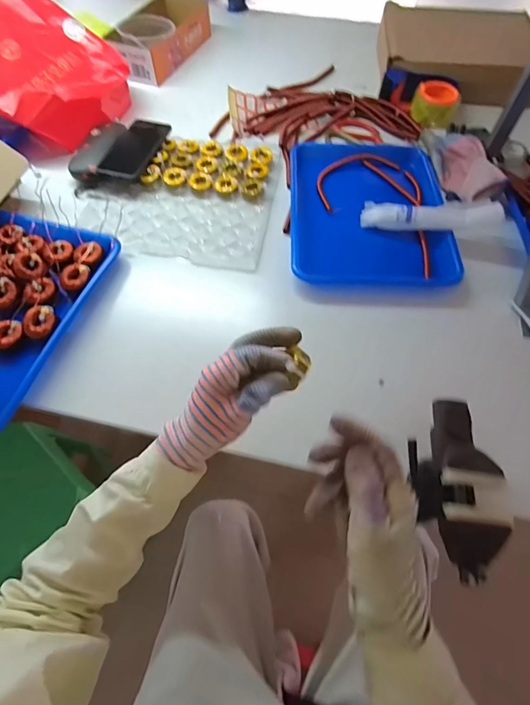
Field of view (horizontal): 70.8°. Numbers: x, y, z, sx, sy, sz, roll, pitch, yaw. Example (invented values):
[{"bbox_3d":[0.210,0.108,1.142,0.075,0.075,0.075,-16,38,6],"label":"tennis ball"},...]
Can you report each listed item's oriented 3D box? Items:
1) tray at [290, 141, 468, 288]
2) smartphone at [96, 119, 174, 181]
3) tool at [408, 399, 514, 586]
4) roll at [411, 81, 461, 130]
[{"bbox_3d":[0.171,-0.244,0.624,0.249,0.027,0.330,2,60,1],"label":"tray"},{"bbox_3d":[-0.231,-0.368,0.668,0.075,0.009,0.151,19,68,0],"label":"smartphone"},{"bbox_3d":[0.183,0.129,0.369,0.065,0.082,0.165,3,60,2],"label":"tool"},{"bbox_3d":[0.342,-0.498,0.747,0.085,0.044,0.093,22,63,12],"label":"roll"}]

